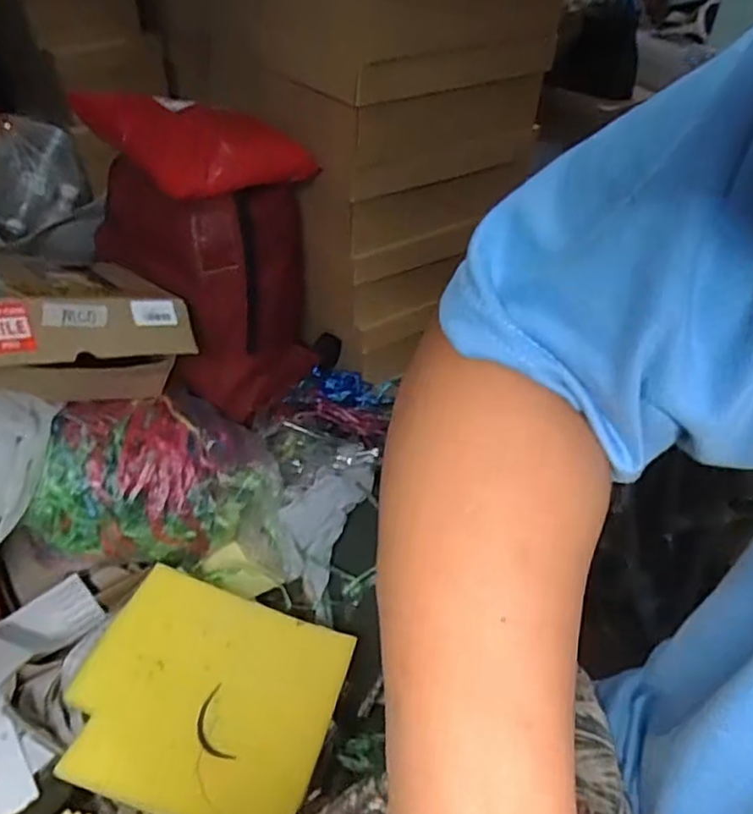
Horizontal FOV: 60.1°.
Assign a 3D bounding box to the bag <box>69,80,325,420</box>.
[{"bbox_3d":[-0.224,-0.192,0.893,0.225,0.395,0.225,-24,48,-28],"label":"bag"}]

